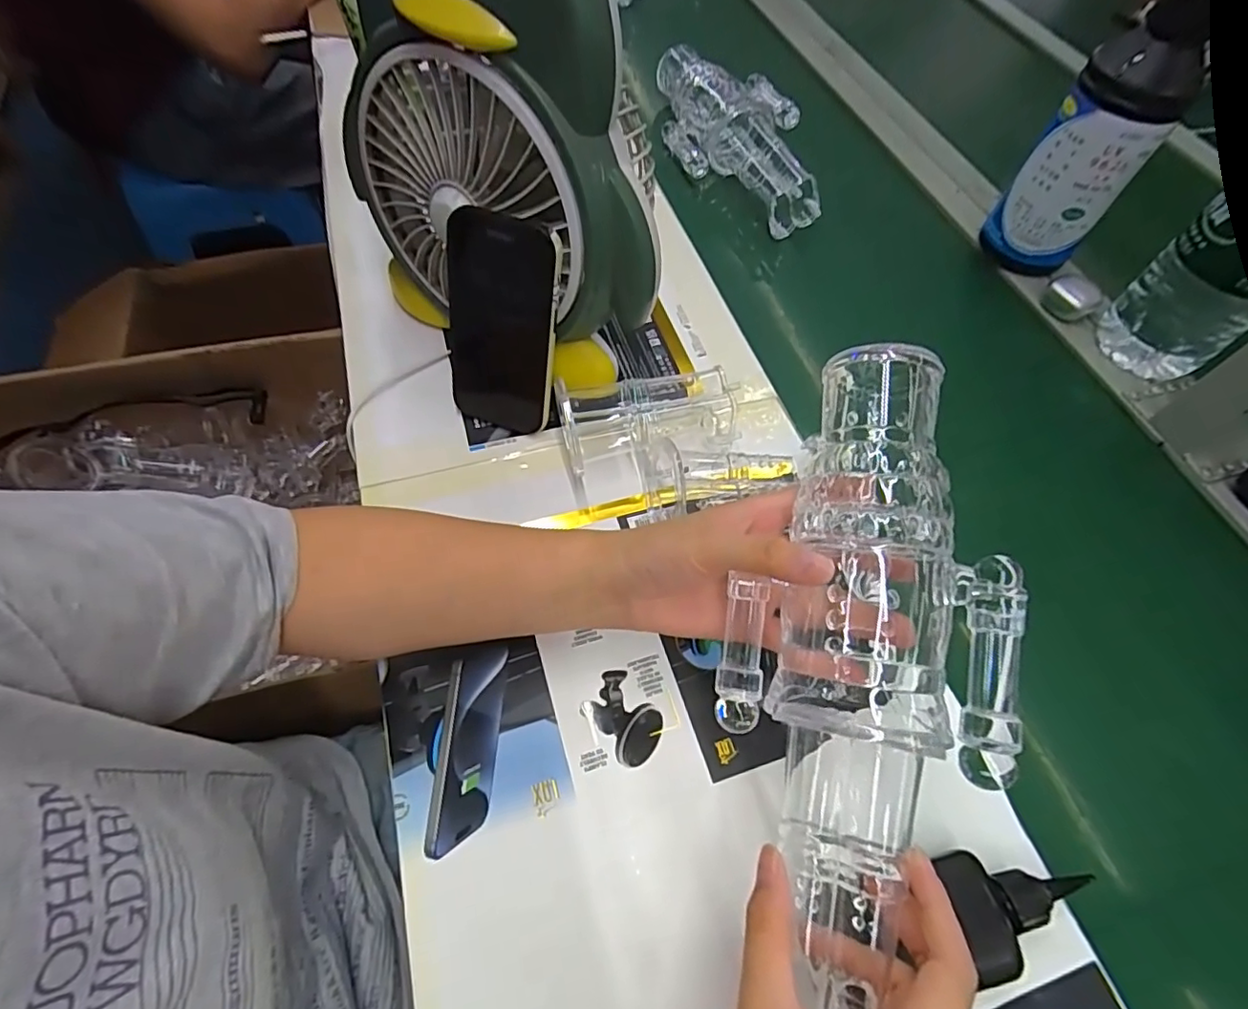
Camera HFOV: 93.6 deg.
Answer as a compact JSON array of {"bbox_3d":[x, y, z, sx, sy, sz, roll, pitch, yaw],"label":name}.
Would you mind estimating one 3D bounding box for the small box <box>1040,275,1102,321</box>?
[{"bbox_3d":[0.427,-0.196,0.560,0.034,0.025,0.043,-33,67,-21],"label":"small box"}]

